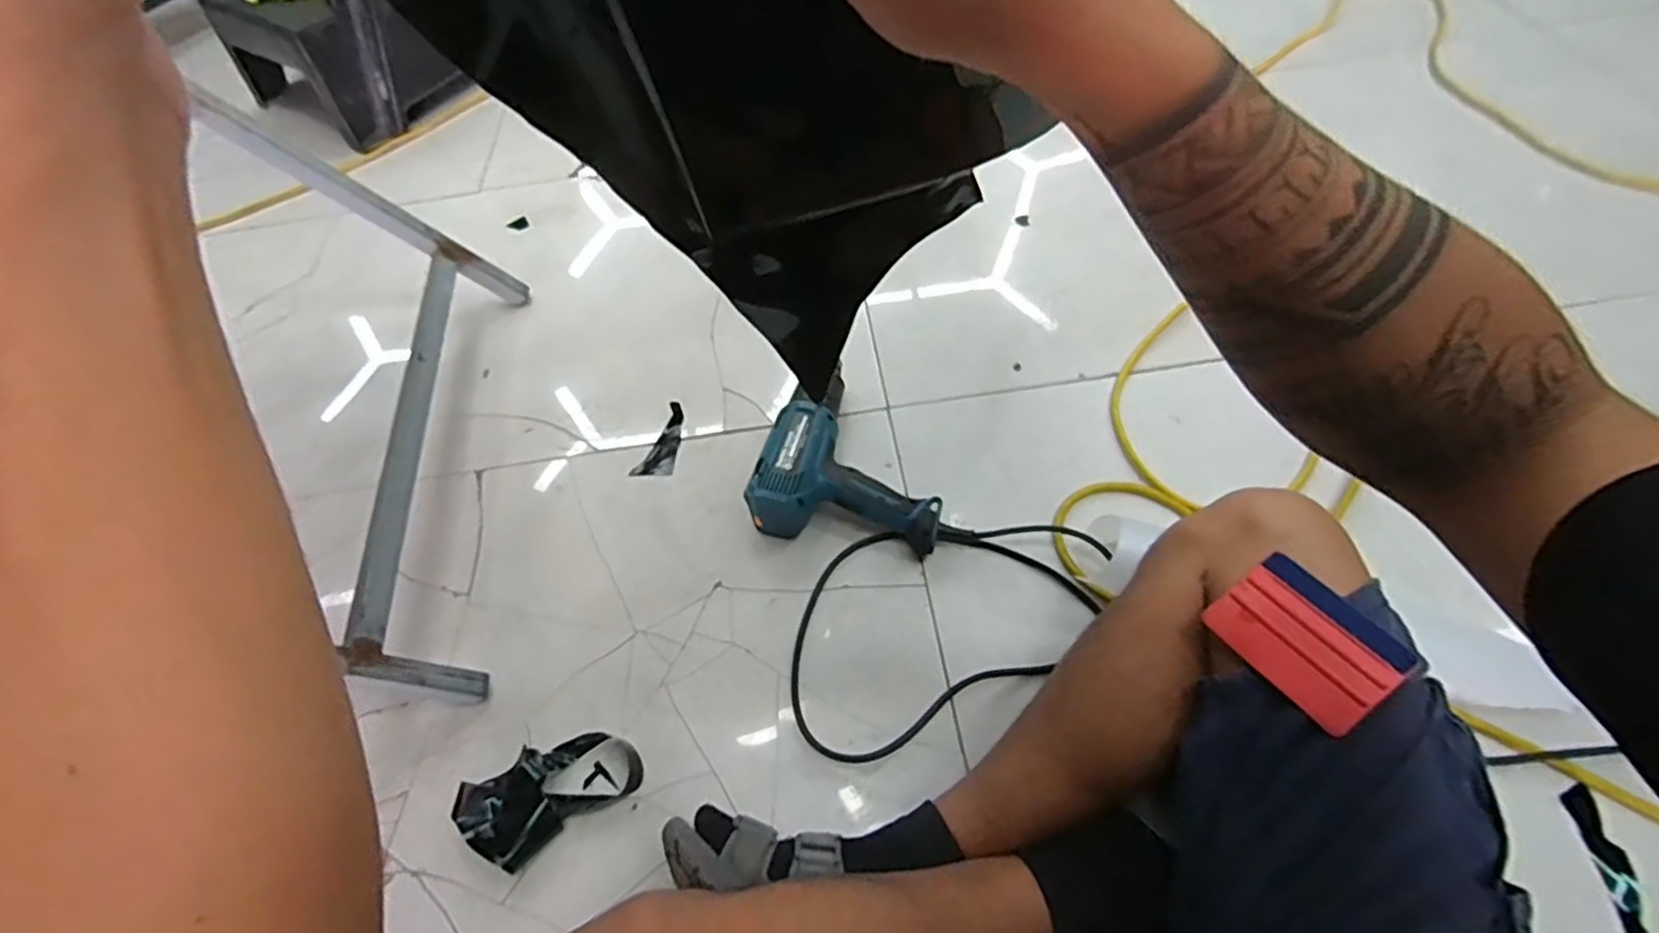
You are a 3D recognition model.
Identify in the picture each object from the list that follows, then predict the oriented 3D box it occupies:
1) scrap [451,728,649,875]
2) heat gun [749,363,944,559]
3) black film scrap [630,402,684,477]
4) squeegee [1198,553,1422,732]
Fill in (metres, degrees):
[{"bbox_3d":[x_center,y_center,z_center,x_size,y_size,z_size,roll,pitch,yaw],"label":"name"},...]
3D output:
[{"bbox_3d":[-0.248,0.282,0.634,0.143,0.034,0.086,-32,57,-16],"label":"scrap"},{"bbox_3d":[0.030,-0.019,0.795,0.199,0.071,0.217,6,56,11],"label":"heat gun"},{"bbox_3d":[-0.205,-0.033,0.863,0.047,0.018,0.095,1,55,8],"label":"black film scrap"},{"bbox_3d":[0.308,0.111,0.462,0.071,0.005,0.099,-41,58,2],"label":"squeegee"}]

